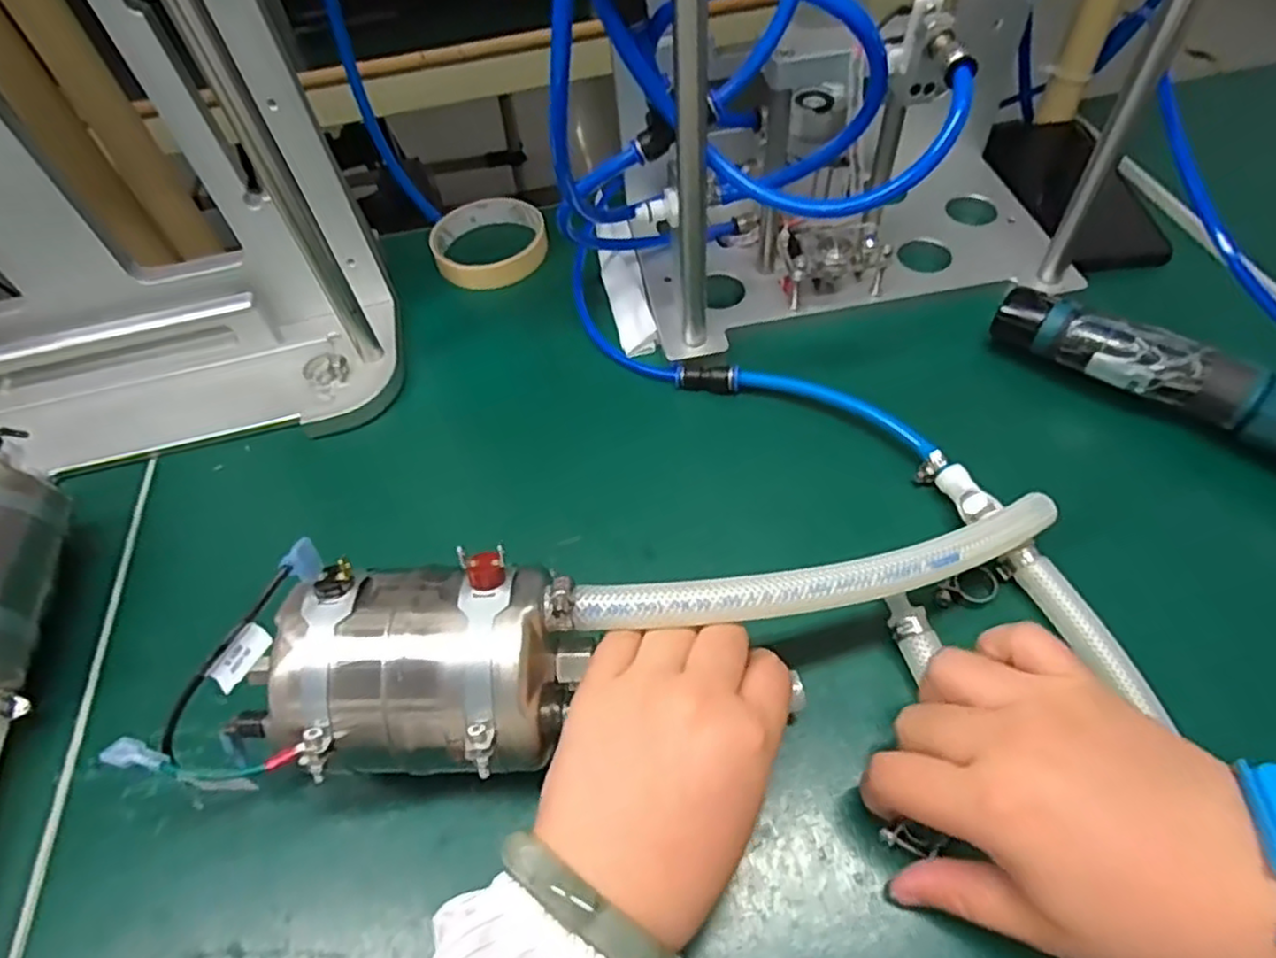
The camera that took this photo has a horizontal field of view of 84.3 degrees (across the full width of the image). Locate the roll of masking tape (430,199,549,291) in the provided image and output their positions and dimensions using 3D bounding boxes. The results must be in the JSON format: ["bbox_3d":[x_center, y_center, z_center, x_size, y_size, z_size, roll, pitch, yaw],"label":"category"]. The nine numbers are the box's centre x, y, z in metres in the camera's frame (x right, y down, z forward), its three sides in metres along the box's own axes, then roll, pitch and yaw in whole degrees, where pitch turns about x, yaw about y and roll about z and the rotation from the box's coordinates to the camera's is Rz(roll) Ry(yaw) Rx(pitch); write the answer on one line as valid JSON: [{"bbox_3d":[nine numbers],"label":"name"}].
[{"bbox_3d":[-0.110,-0.178,0.528,0.082,0.017,0.085,-3,54,4],"label":"roll of masking tape"}]

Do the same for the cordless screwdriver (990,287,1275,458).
[{"bbox_3d":[0.342,-0.023,0.353,0.320,0.042,0.034,35,64,26],"label":"cordless screwdriver"}]

